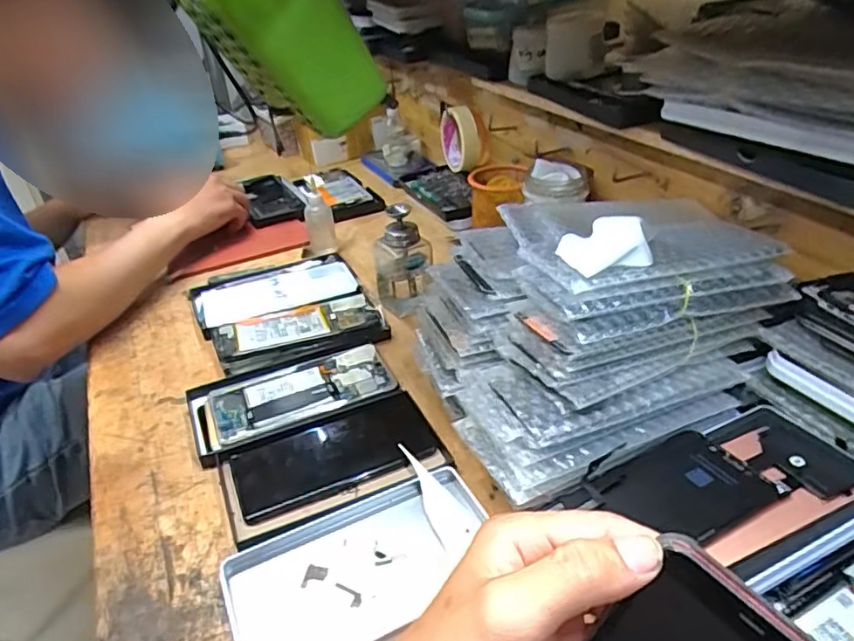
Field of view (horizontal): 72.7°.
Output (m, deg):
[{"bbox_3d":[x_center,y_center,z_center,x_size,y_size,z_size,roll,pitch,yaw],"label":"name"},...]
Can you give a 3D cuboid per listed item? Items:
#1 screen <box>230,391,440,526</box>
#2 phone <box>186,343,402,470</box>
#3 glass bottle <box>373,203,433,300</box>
[{"bbox_3d":[-0.076,0.111,0.485,0.163,0.008,0.075,-19,44,-18],"label":"screen"},{"bbox_3d":[-0.125,0.071,0.545,0.181,0.015,0.098,-17,42,-17],"label":"phone"},{"bbox_3d":[-0.028,-0.073,0.672,0.067,0.118,0.061,-3,33,-1],"label":"glass bottle"}]

